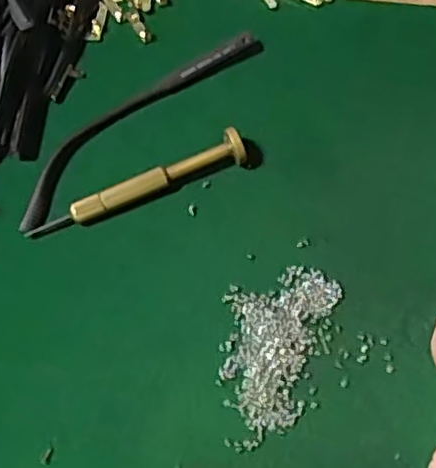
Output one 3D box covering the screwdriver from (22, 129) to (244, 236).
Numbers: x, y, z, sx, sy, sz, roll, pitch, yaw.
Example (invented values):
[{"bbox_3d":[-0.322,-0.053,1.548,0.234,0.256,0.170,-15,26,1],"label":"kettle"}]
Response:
[{"bbox_3d":[-0.033,-0.018,0.269,0.093,0.014,0.010,-22,66,-6],"label":"screwdriver"}]

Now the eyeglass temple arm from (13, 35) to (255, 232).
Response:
[{"bbox_3d":[-0.037,-0.050,0.285,0.129,0.009,0.023,-42,70,-14],"label":"eyeglass temple arm"}]

